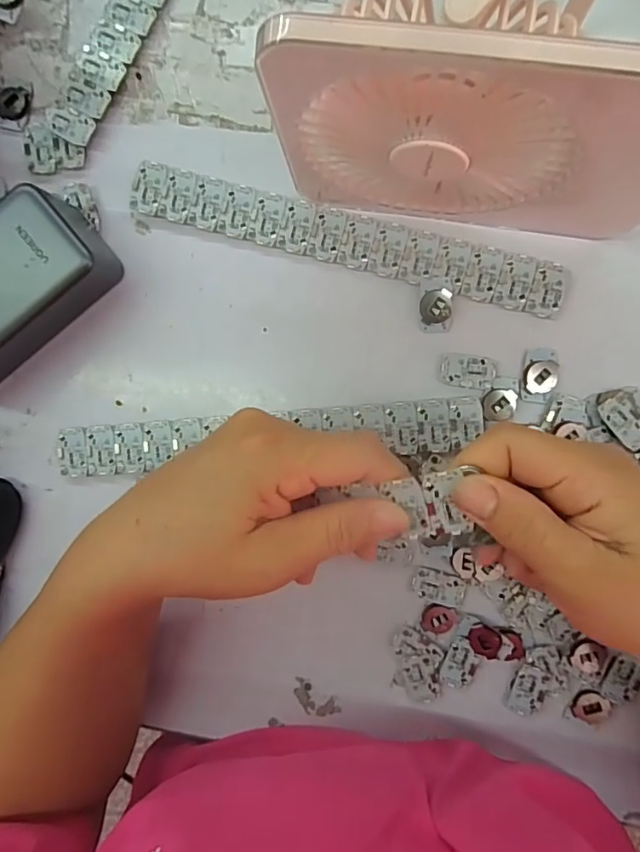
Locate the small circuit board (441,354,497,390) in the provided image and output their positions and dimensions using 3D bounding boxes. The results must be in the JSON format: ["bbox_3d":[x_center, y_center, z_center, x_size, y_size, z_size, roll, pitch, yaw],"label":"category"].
[{"bbox_3d":[0.084,-0.031,0.288,0.030,0.004,0.019,7,93,5],"label":"small circuit board"}]

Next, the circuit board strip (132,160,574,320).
[{"bbox_3d":[0.014,-0.107,0.291,0.249,0.004,0.029,16,94,4],"label":"circuit board strip"}]

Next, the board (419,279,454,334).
[{"bbox_3d":[0.066,-0.068,0.287,0.018,0.004,0.030,1,93,5],"label":"board"}]

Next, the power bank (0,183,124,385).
[{"bbox_3d":[-0.178,-0.066,0.286,0.133,0.055,0.061,-36,89,6],"label":"power bank"}]

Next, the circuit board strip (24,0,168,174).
[{"bbox_3d":[-0.133,-0.209,0.299,0.036,0.009,0.130,30,95,3],"label":"circuit board strip"}]

